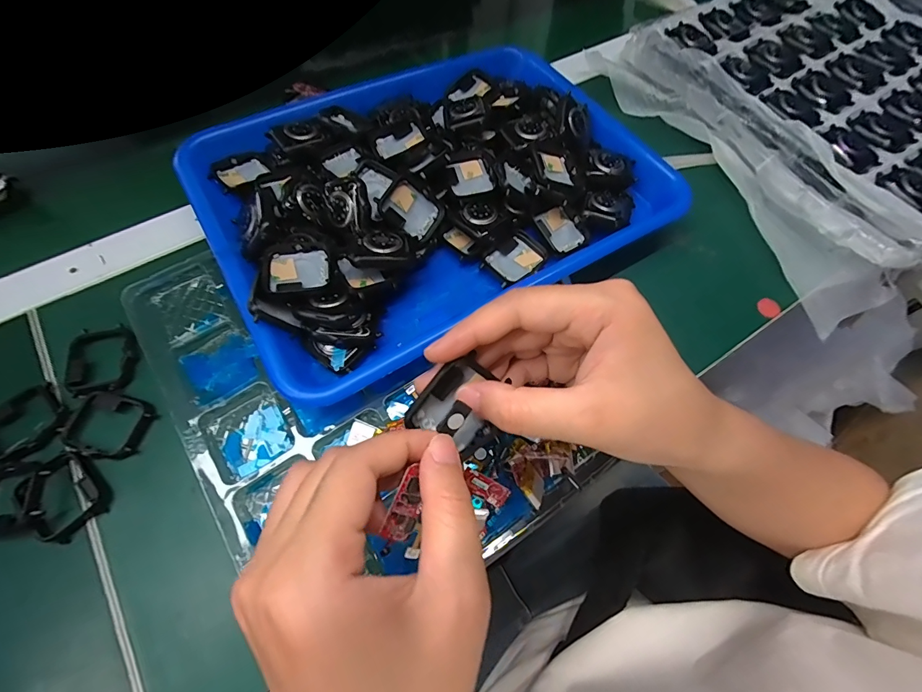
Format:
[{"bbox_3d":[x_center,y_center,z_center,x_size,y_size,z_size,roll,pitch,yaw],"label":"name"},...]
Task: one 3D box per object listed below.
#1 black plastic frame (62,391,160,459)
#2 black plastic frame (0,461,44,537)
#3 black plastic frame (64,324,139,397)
[{"bbox_3d":[-0.216,0.048,0.250,0.043,0.004,0.038,12,64,3],"label":"black plastic frame"},{"bbox_3d":[-0.255,0.086,0.230,0.039,0.010,0.038,-5,80,-2],"label":"black plastic frame"},{"bbox_3d":[-0.235,0.009,0.269,0.041,0.009,0.048,-15,66,-9],"label":"black plastic frame"}]

